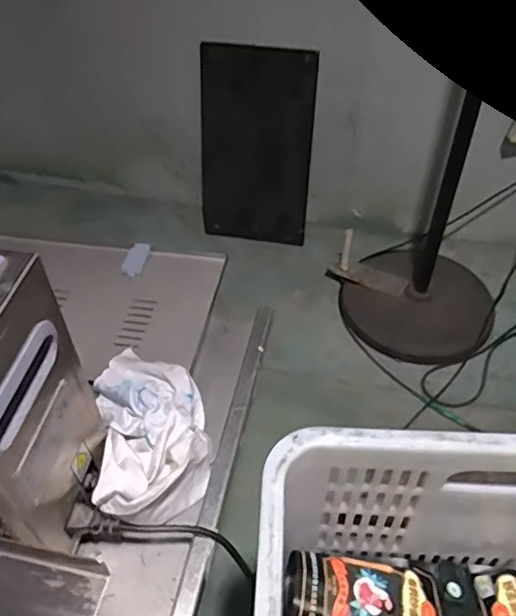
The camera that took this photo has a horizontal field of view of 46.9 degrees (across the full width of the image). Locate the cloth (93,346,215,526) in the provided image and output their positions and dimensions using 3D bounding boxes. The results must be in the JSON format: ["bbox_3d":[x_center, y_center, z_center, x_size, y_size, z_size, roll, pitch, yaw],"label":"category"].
[{"bbox_3d":[-0.105,0.111,0.574,0.108,0.053,0.200,-10,47,-9],"label":"cloth"}]

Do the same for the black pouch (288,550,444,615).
[{"bbox_3d":[0.110,0.298,0.587,0.159,0.061,0.116,4,47,5],"label":"black pouch"}]

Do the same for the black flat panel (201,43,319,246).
[{"bbox_3d":[-0.008,-0.453,1.757,0.326,0.575,0.040,10,39,11],"label":"black flat panel"}]

